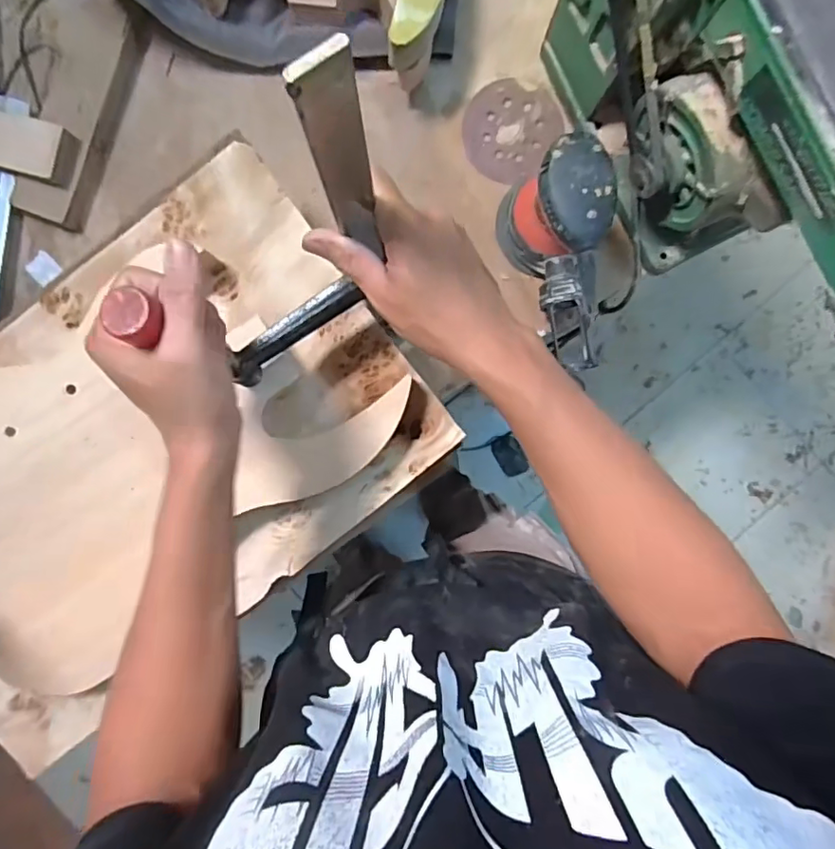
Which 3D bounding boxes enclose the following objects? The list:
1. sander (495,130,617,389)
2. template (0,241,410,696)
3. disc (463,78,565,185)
[{"bbox_3d":[0.154,-0.181,0.601,0.095,0.147,0.192,-9,91,-1],"label":"sander"},{"bbox_3d":[-0.259,0.021,0.486,0.413,0.028,0.283,-40,92,0],"label":"template"},{"bbox_3d":[0.108,-0.350,0.670,0.108,0.010,0.122,32,89,-1],"label":"disc"}]

